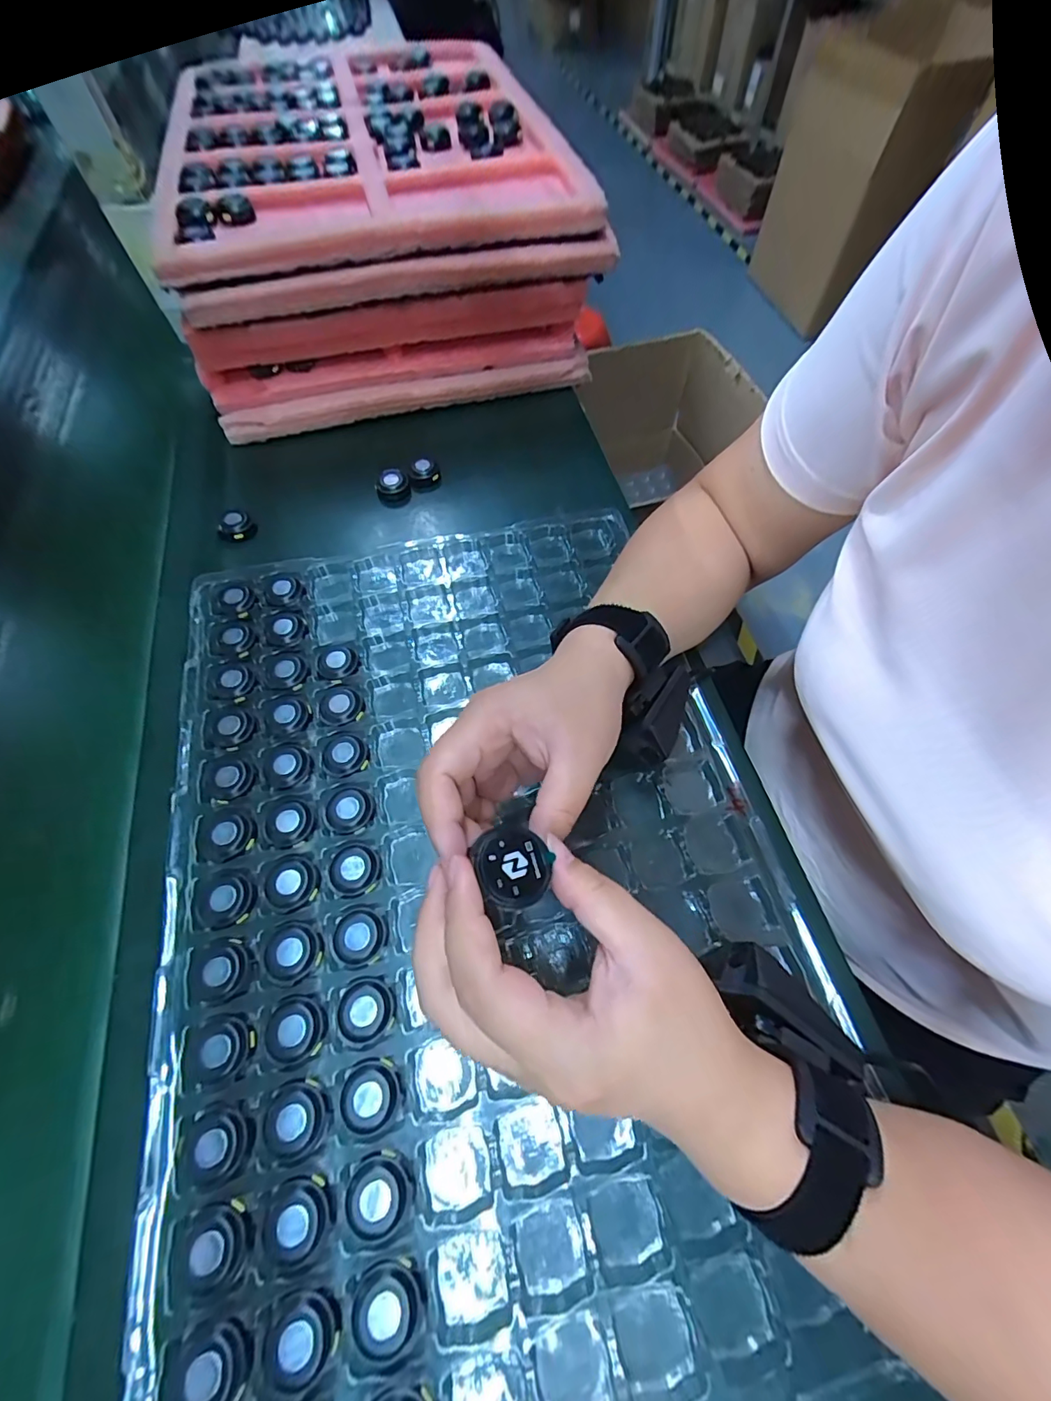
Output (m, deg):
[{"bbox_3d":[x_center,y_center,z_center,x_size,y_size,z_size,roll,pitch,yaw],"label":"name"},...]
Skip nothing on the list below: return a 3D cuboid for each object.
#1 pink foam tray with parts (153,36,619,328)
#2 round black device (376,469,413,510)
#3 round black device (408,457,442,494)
[{"bbox_3d":[-0.157,-0.559,0.502,0.375,0.051,0.468,-12,63,-4],"label":"pink foam tray with parts"},{"bbox_3d":[-0.120,-0.193,0.444,0.030,0.020,0.030,-14,65,-10],"label":"round black device"},{"bbox_3d":[-0.093,-0.207,0.452,0.029,0.021,0.029,1,63,-3],"label":"round black device"}]

